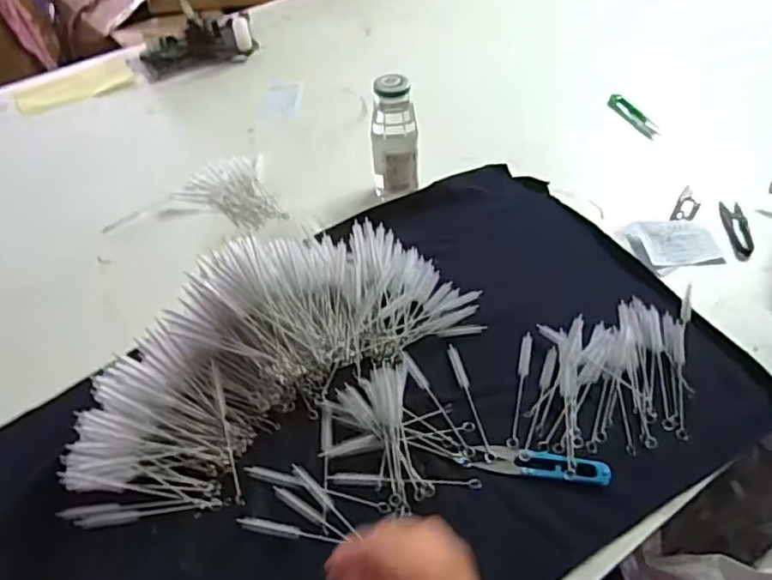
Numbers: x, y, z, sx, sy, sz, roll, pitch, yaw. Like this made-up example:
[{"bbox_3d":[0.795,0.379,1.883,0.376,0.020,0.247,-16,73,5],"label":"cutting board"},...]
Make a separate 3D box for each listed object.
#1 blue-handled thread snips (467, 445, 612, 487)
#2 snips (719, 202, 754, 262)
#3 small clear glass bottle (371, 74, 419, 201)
[{"bbox_3d":[0.141,0.159,0.568,0.123,0.008,0.028,4,47,9],"label":"blue-handled thread snips"},{"bbox_3d":[0.439,-0.077,0.774,0.029,0.005,0.102,3,47,8],"label":"snips"},{"bbox_3d":[0.011,-0.186,0.799,0.058,0.170,0.050,-4,47,-1],"label":"small clear glass bottle"}]

